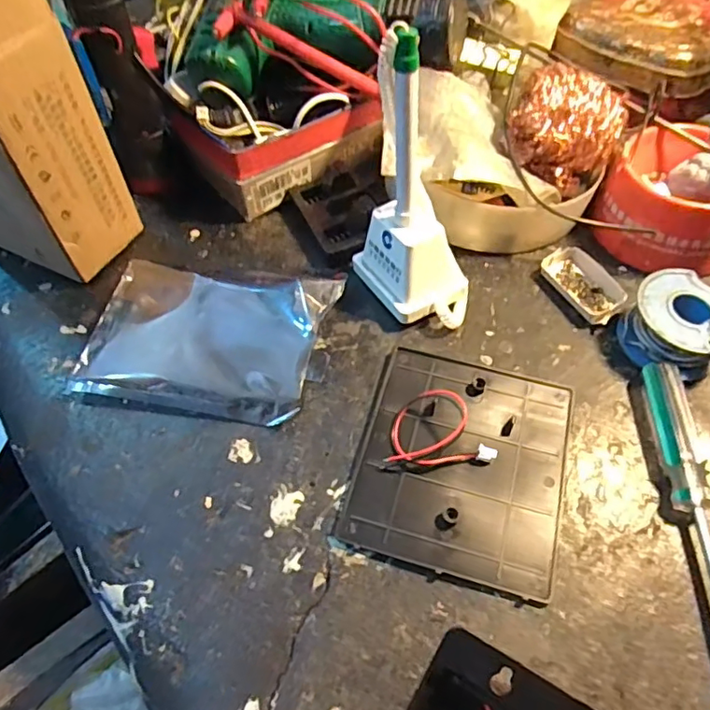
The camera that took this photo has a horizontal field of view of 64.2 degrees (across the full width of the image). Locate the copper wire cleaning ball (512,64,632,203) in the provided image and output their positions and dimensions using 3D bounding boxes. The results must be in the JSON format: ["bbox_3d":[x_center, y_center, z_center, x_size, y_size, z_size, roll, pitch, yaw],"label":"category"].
[{"bbox_3d":[0.125,-0.134,0.336,0.060,0.051,0.049,19,61,14],"label":"copper wire cleaning ball"}]

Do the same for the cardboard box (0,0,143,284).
[{"bbox_3d":[-0.198,-0.127,0.304,0.108,0.149,0.067,23,62,17],"label":"cardboard box"}]

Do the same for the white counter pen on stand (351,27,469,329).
[{"bbox_3d":[0.031,-0.073,0.275,0.044,0.129,0.068,-29,61,-14],"label":"white counter pen on stand"}]

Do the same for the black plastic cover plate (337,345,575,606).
[{"bbox_3d":[0.051,0.048,0.267,0.093,0.008,0.107,14,60,11],"label":"black plastic cover plate"}]

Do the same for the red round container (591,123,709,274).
[{"bbox_3d":[0.193,-0.093,0.336,0.092,0.038,0.088,-28,61,-14],"label":"red round container"}]

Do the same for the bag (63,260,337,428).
[{"bbox_3d":[-0.081,-0.011,0.306,0.123,0.018,0.084,9,59,9],"label":"bag"}]

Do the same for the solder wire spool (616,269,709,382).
[{"bbox_3d":[0.170,-0.016,0.295,0.051,0.029,0.049,-1,58,2],"label":"solder wire spool"}]

